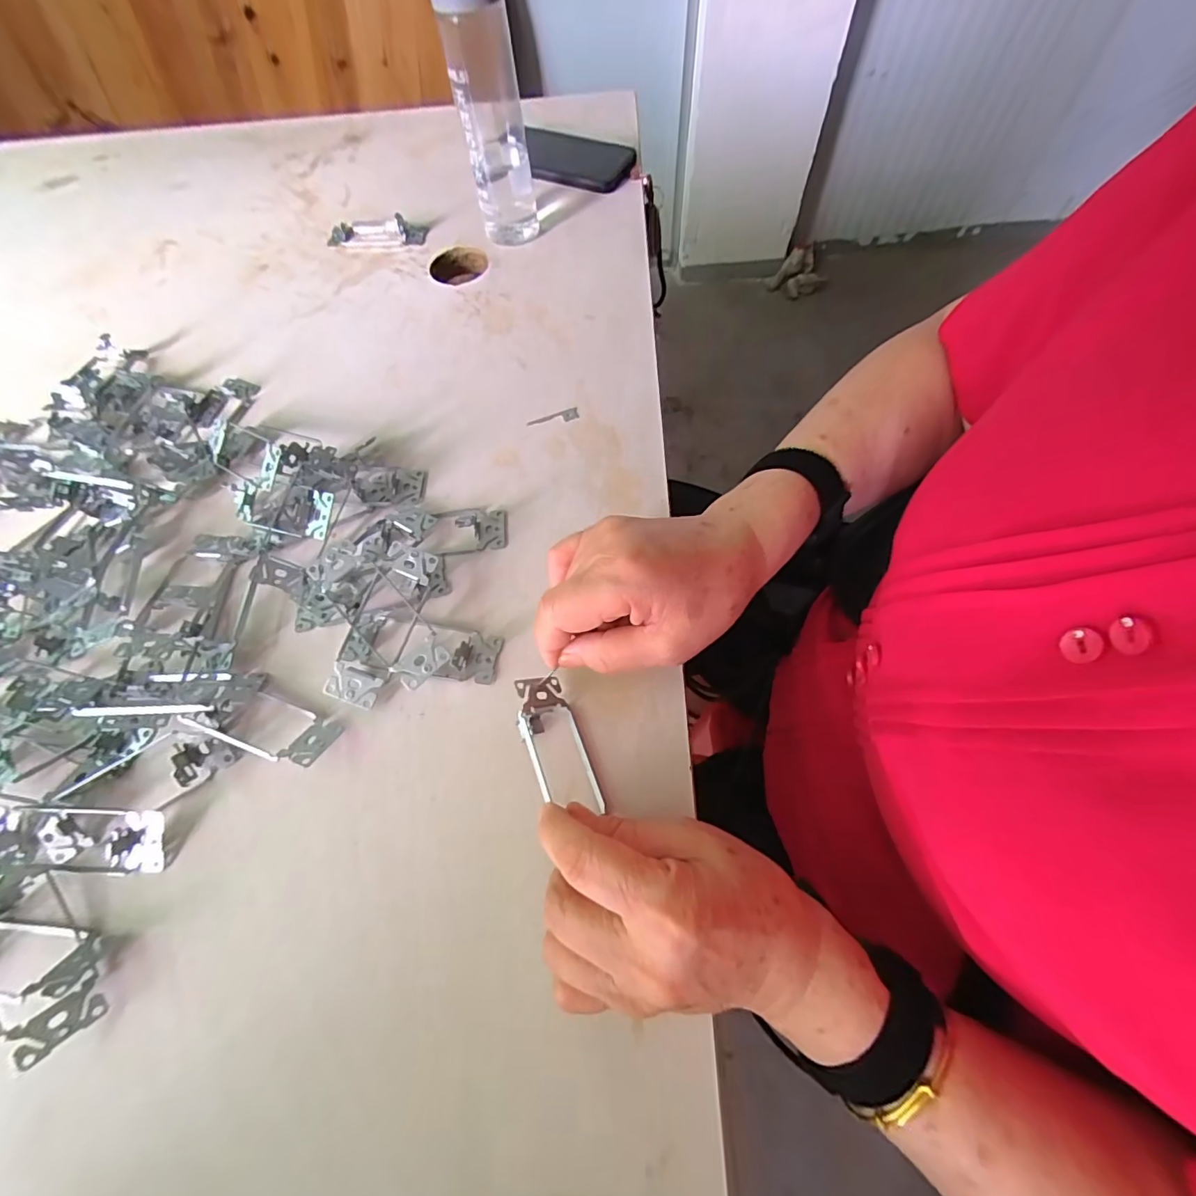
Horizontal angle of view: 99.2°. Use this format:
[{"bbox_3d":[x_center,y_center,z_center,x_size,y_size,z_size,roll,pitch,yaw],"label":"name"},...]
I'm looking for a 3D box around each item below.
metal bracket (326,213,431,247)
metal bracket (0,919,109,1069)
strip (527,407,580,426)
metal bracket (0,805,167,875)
[{"bbox_3d":[-0.239,-0.396,0.542,0.109,0.025,0.031,7,65,6],"label":"metal bracket"},{"bbox_3d":[-0.305,0.191,0.263,0.105,0.031,0.044,19,67,12],"label":"metal bracket"},{"bbox_3d":[-0.036,-0.149,0.421,0.043,0.004,0.011,-22,66,-8],"label":"strip"},{"bbox_3d":[-0.309,0.138,0.293,0.113,0.025,0.033,1,65,3],"label":"metal bracket"}]

